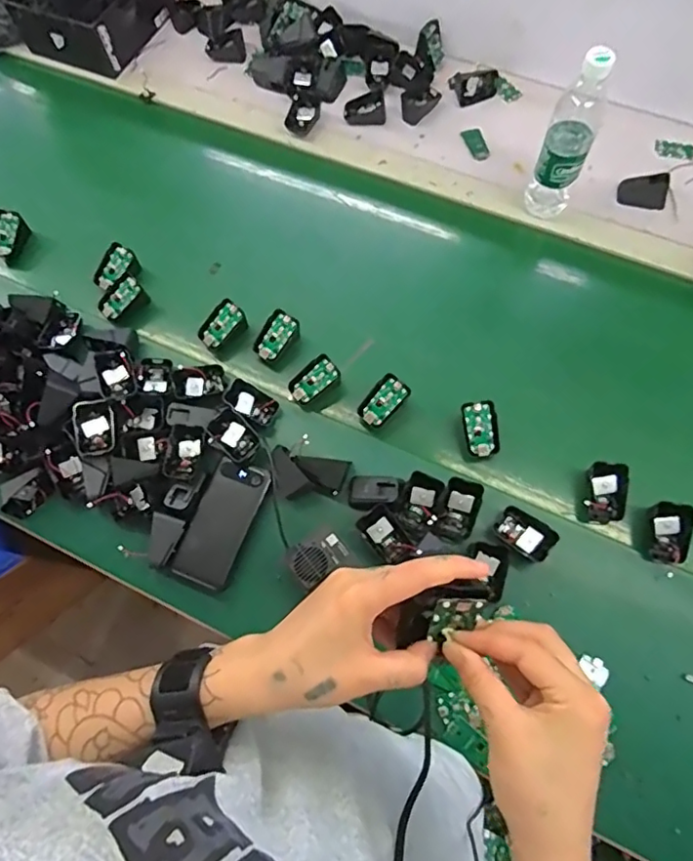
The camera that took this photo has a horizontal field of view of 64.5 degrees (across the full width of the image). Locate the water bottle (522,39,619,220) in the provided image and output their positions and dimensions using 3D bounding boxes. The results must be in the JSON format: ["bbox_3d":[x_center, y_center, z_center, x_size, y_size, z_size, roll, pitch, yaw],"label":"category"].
[{"bbox_3d":[0.294,-0.379,0.734,0.062,0.232,0.054,15,72,8],"label":"water bottle"}]

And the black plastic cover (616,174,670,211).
[{"bbox_3d":[0.442,-0.356,0.816,0.067,0.035,0.035,17,72,8],"label":"black plastic cover"}]

